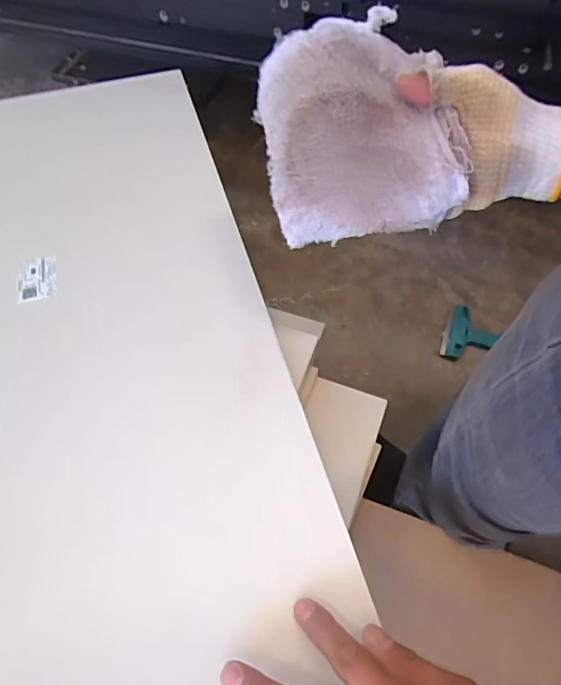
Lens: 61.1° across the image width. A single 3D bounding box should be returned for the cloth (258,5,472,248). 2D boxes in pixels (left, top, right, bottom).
[{"bbox_3d":[0.058,-0.165,0.368,0.142,0.033,0.158,-9,94,11],"label":"cloth"}]

